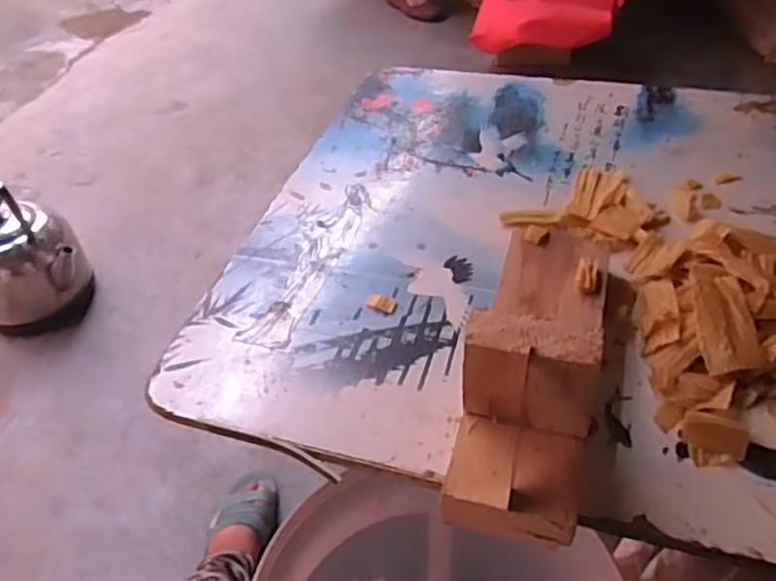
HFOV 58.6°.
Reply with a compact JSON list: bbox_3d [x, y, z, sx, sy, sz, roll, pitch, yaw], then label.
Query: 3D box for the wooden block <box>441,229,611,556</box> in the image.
[{"bbox_3d":[0.111,0.032,0.499,0.087,0.109,0.270,10,46,14],"label":"wooden block"}]

